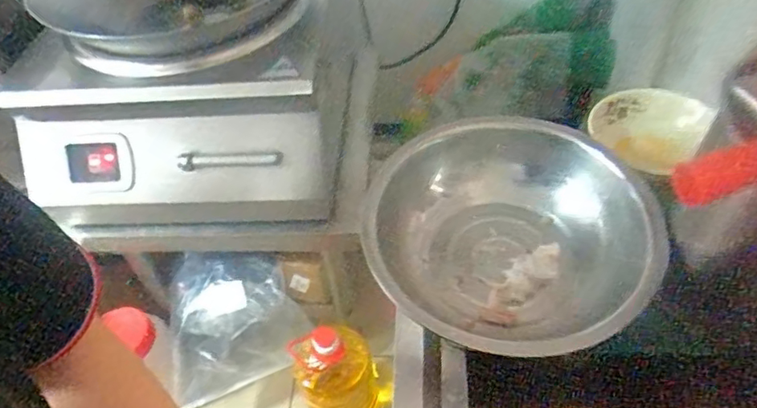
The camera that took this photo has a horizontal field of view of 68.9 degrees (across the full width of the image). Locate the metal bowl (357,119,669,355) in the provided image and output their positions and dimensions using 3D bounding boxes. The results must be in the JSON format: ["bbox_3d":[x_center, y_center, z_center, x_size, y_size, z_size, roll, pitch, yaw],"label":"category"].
[{"bbox_3d":[0.122,0.034,0.541,0.263,0.108,0.253,-3,48,3],"label":"metal bowl"}]

